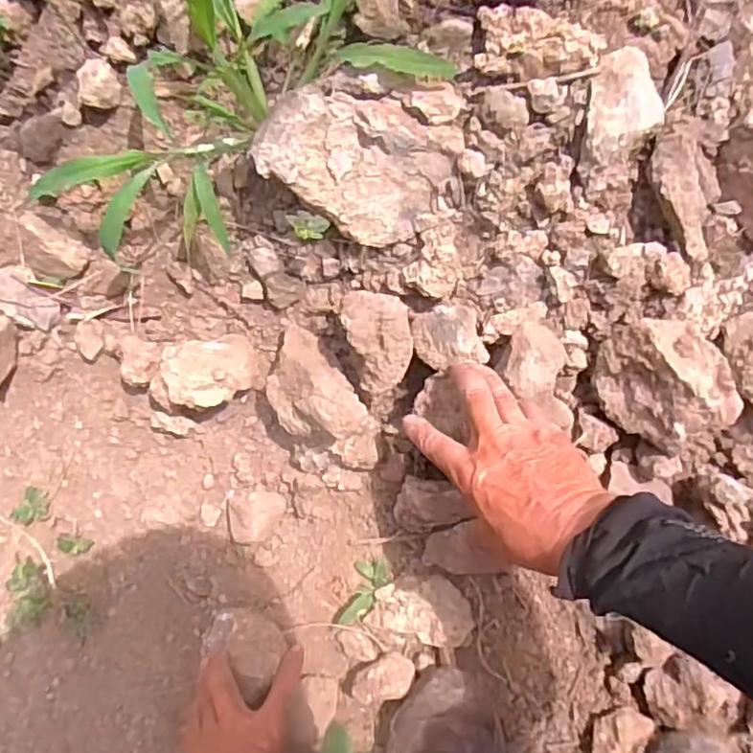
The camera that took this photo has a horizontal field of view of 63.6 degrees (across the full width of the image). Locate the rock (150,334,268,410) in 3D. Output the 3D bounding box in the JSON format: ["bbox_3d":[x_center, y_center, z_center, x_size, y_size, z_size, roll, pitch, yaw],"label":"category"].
[{"bbox_3d":[-0.154,-0.002,0.552,0.099,0.054,0.069,-12,87,6],"label":"rock"}]

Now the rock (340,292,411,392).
[{"bbox_3d":[0.002,-0.029,0.483,0.051,0.032,0.077,-7,91,8],"label":"rock"}]

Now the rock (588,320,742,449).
[{"bbox_3d":[0.220,0.005,0.466,0.087,0.061,0.102,-31,87,8],"label":"rock"}]

